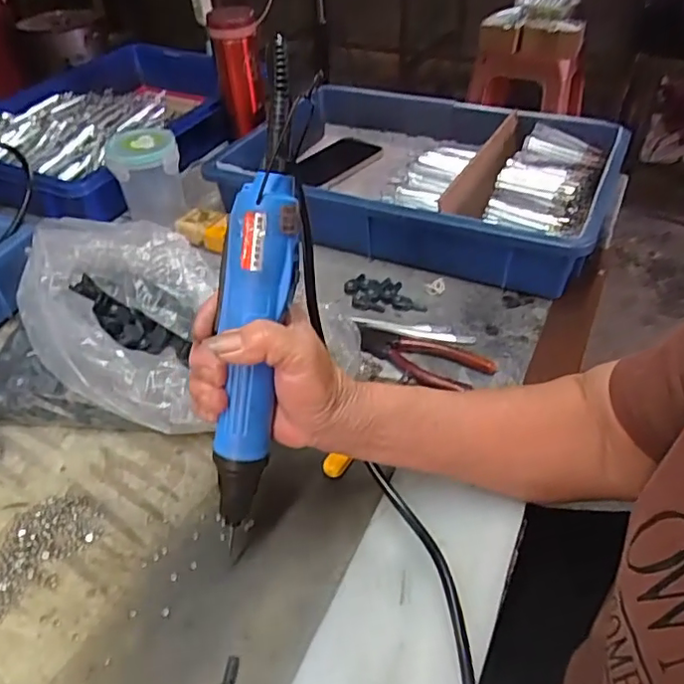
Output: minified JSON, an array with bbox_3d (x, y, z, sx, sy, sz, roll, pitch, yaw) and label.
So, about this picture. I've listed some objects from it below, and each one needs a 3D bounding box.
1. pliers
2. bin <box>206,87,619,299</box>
[{"bbox_3d":[0.069,0.015,0.520,0.125,0.009,0.054,18,47,21],"label":"pliers"},{"bbox_3d":[0.094,-0.196,0.688,0.411,0.098,0.278,18,47,21],"label":"bin"}]

